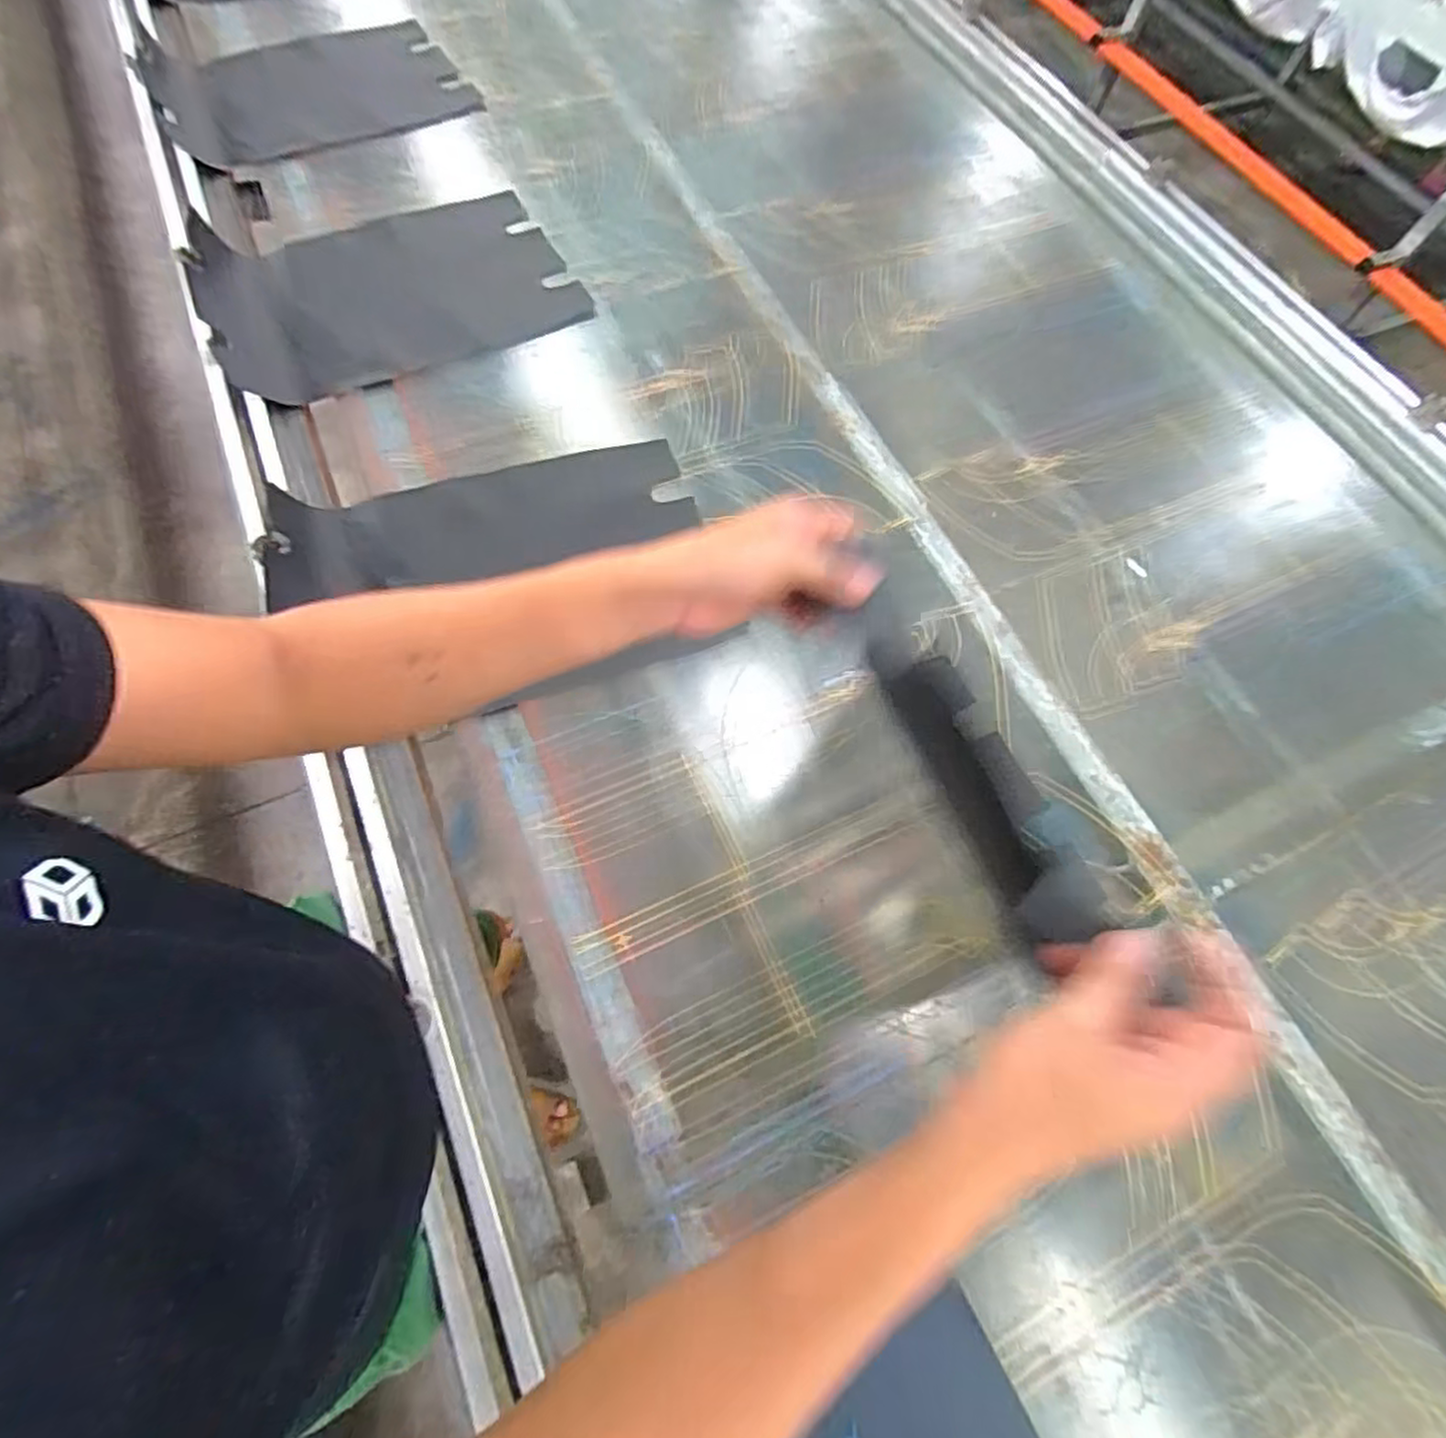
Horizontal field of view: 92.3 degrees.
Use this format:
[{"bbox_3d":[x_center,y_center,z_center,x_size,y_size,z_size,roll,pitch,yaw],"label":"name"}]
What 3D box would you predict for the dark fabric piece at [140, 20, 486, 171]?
[{"bbox_3d":[-0.670,-1.036,1.118,0.448,0.079,0.335,-28,72,-13],"label":"dark fabric piece"}]

